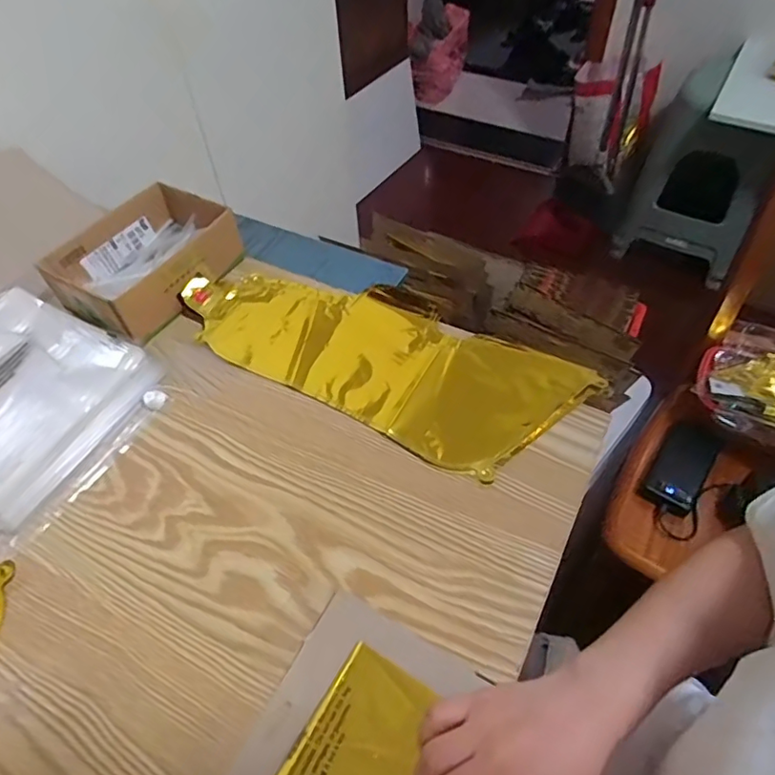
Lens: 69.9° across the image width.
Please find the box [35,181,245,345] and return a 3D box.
[{"bbox_3d":[-0.283,-0.148,0.651,0.146,0.063,0.181,28,58,22],"label":"box"}]

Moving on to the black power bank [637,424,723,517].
[{"bbox_3d":[0.441,0.124,0.836,0.073,0.019,0.128,30,84,19],"label":"black power bank"}]

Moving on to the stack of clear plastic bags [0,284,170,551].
[{"bbox_3d":[-0.387,0.006,0.564,0.300,0.023,0.216,24,57,20],"label":"stack of clear plastic bags"}]

